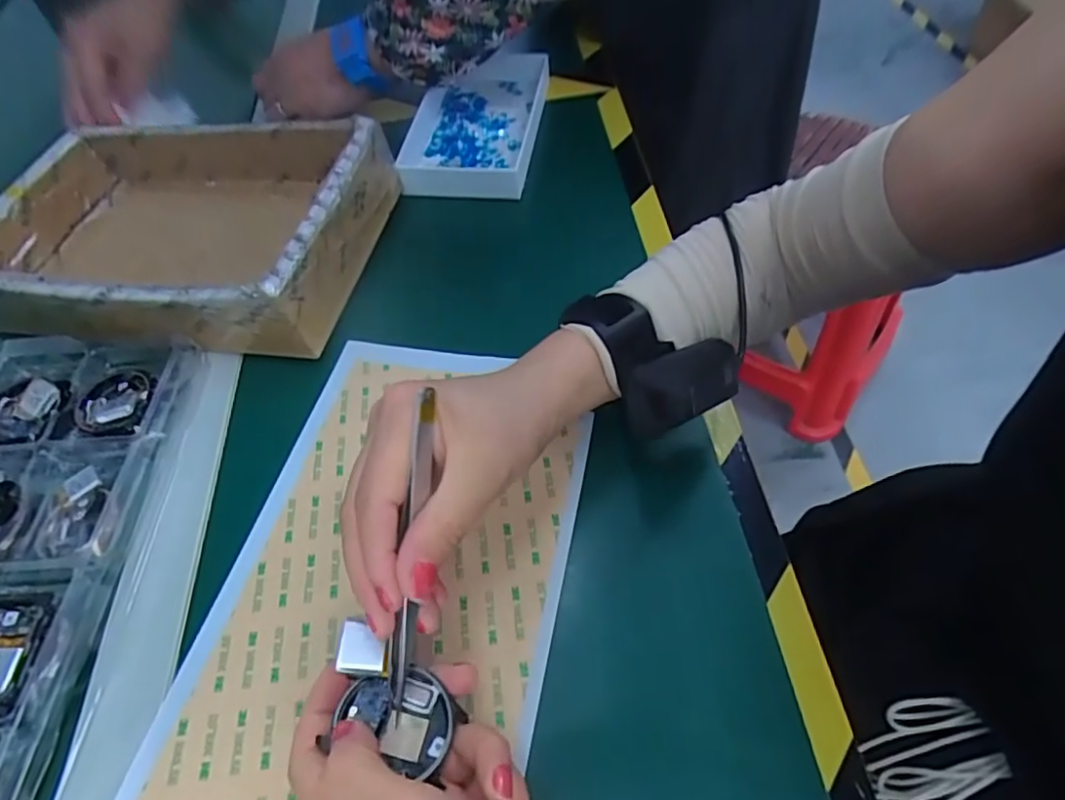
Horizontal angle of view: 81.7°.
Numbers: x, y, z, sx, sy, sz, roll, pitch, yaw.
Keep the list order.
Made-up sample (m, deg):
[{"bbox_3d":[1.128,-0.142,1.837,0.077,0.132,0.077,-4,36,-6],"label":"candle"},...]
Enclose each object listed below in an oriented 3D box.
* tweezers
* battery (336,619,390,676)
[{"bbox_3d":[-0.047,0.061,0.239,0.007,0.015,0.125,9,99,8],"label":"tweezers"},{"bbox_3d":[-0.066,0.098,0.243,0.019,0.004,0.020,10,59,-12],"label":"battery"}]

